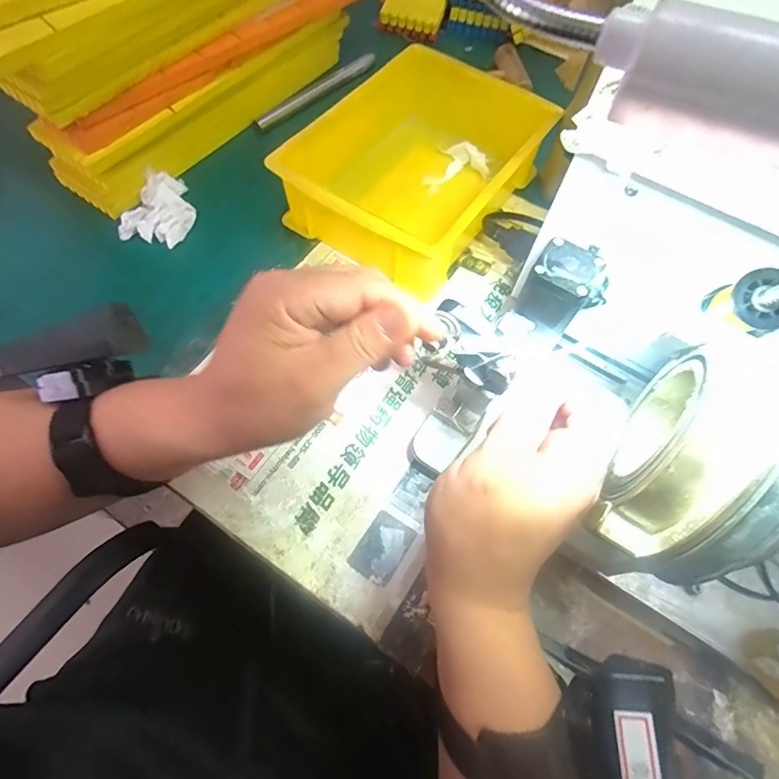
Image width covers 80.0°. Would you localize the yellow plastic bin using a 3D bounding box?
[{"bbox_3d":[0.021,-0.205,0.449,0.176,0.077,0.212,35,66,14],"label":"yellow plastic bin"}]

